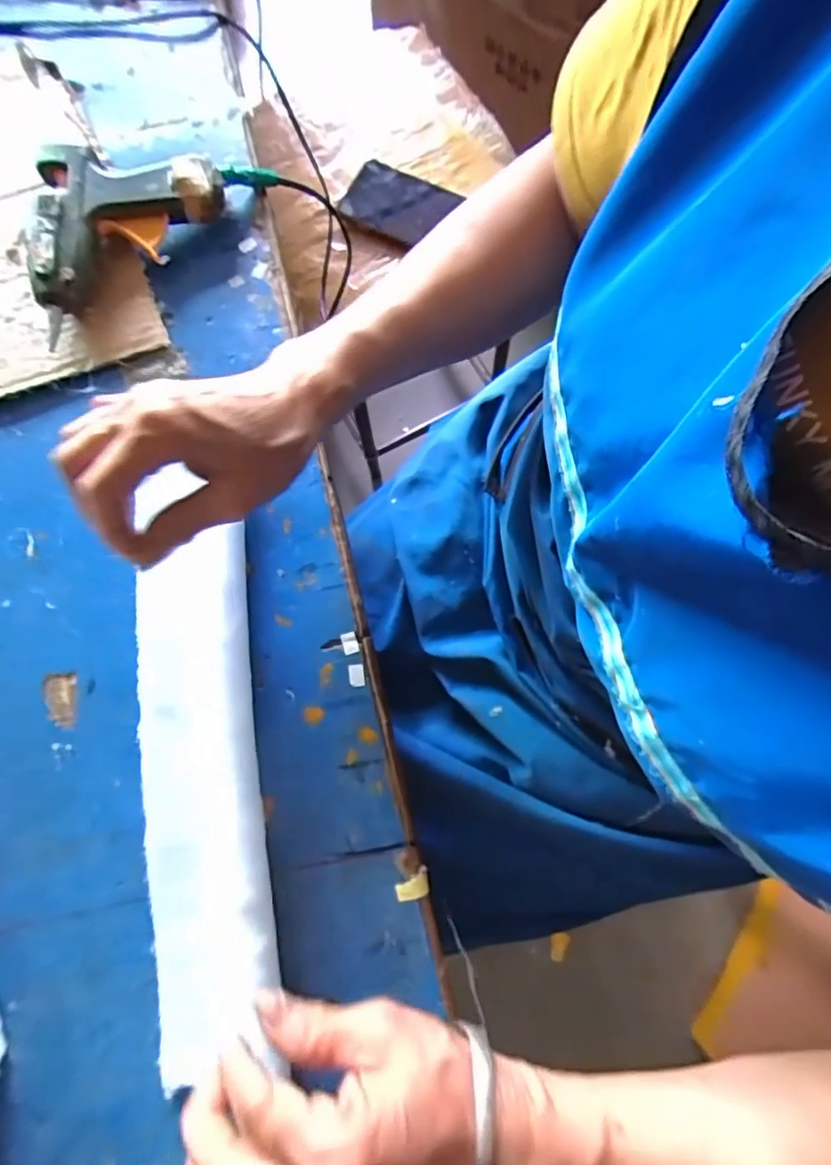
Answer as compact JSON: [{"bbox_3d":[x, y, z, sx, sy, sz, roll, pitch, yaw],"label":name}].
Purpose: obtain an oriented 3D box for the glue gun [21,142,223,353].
[{"bbox_3d":[-0.206,-0.236,0.367,0.091,0.035,0.152,42,81,9],"label":"glue gun"}]

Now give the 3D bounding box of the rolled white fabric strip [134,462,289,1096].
[{"bbox_3d":[-0.112,0.106,0.294,0.066,0.020,0.261,-6,80,-1],"label":"rolled white fabric strip"}]

